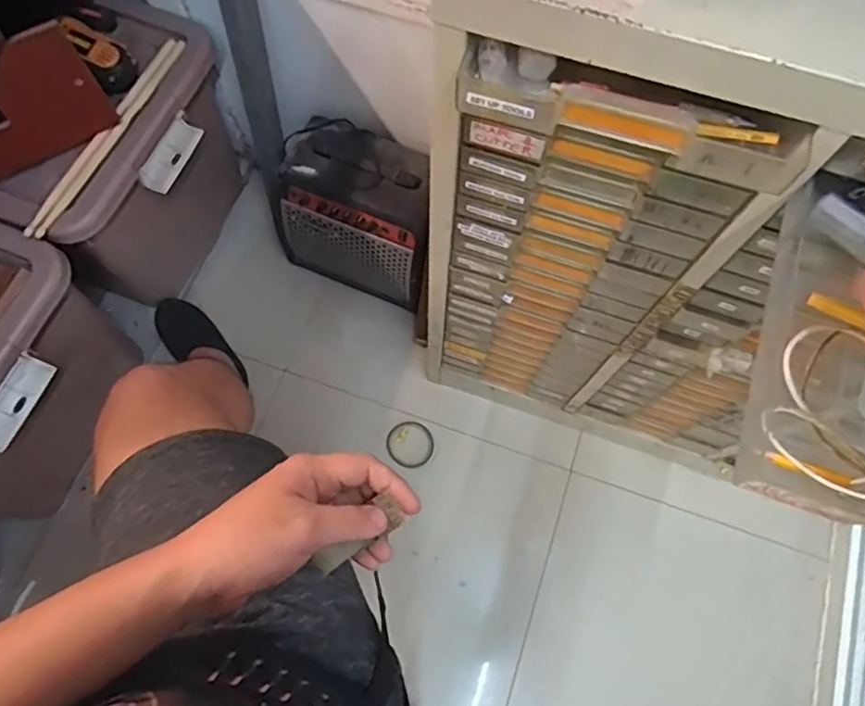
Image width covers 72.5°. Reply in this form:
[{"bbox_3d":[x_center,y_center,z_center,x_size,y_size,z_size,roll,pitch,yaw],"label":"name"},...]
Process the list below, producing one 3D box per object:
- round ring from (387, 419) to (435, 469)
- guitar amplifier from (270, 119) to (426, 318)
[{"bbox_3d":[-0.042,0.176,1.141,0.090,0.008,0.086,0,70,-1],"label":"round ring"},{"bbox_3d":[-0.137,-0.267,1.140,0.315,0.236,0.209,21,72,7],"label":"guitar amplifier"}]

